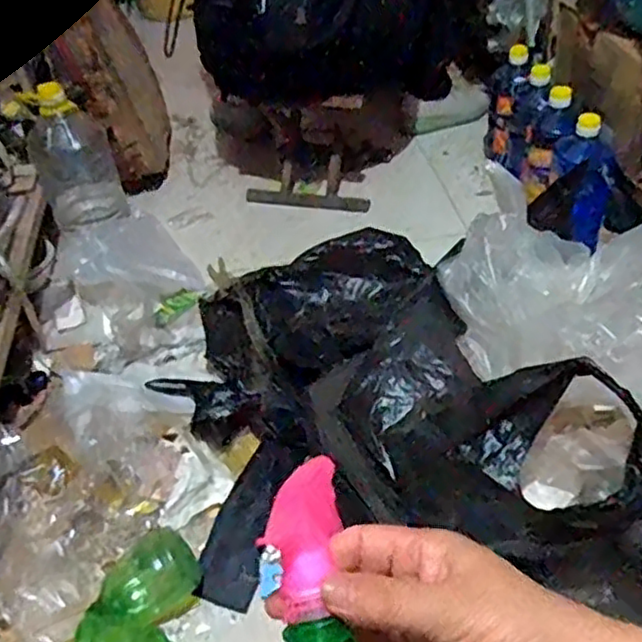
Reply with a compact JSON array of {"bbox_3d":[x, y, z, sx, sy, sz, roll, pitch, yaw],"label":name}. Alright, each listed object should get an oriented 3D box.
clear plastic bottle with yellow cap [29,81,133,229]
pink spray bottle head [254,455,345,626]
[{"bbox_3d":[-0.492,-0.323,1.343,0.149,0.297,0.139,-20,44,-15],"label":"clear plastic bottle with yellow cap"},{"bbox_3d":[-0.006,0.094,0.319,0.028,0.032,0.084,4,37,11],"label":"pink spray bottle head"}]

